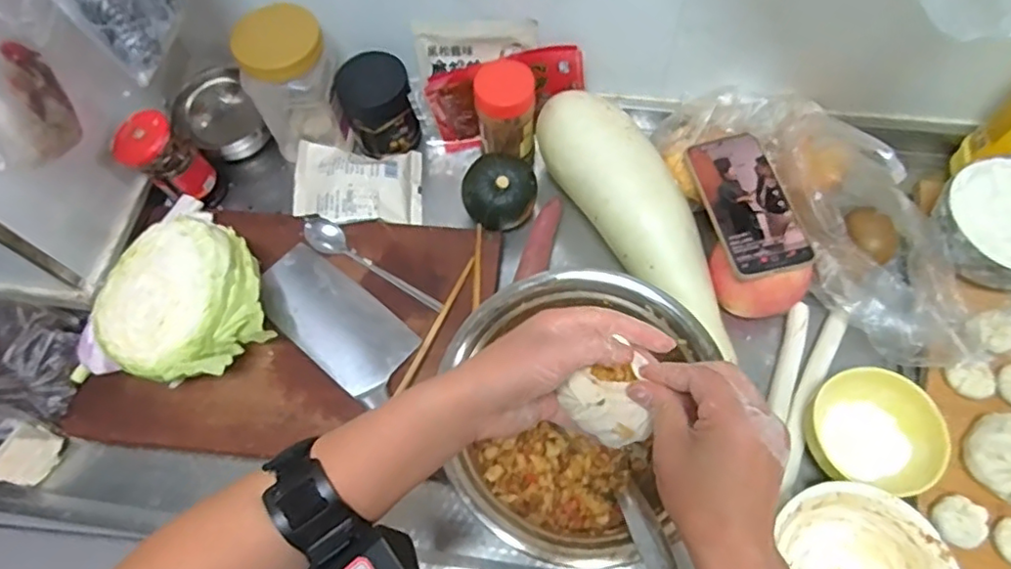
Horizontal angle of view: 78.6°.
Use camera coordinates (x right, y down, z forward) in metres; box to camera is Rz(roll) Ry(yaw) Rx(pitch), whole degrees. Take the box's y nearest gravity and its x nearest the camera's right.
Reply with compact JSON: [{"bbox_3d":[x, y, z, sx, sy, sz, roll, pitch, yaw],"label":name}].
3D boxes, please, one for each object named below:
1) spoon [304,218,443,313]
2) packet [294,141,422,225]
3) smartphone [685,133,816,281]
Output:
[{"bbox_3d":[-0.147,-0.018,0.657,0.181,0.025,0.033,34,71,16],"label":"spoon"},{"bbox_3d":[-0.170,-0.116,0.719,0.143,0.026,0.109,1,60,-9],"label":"packet"},{"bbox_3d":[0.239,-0.081,0.610,0.076,0.012,0.156,-14,61,6],"label":"smartphone"}]

